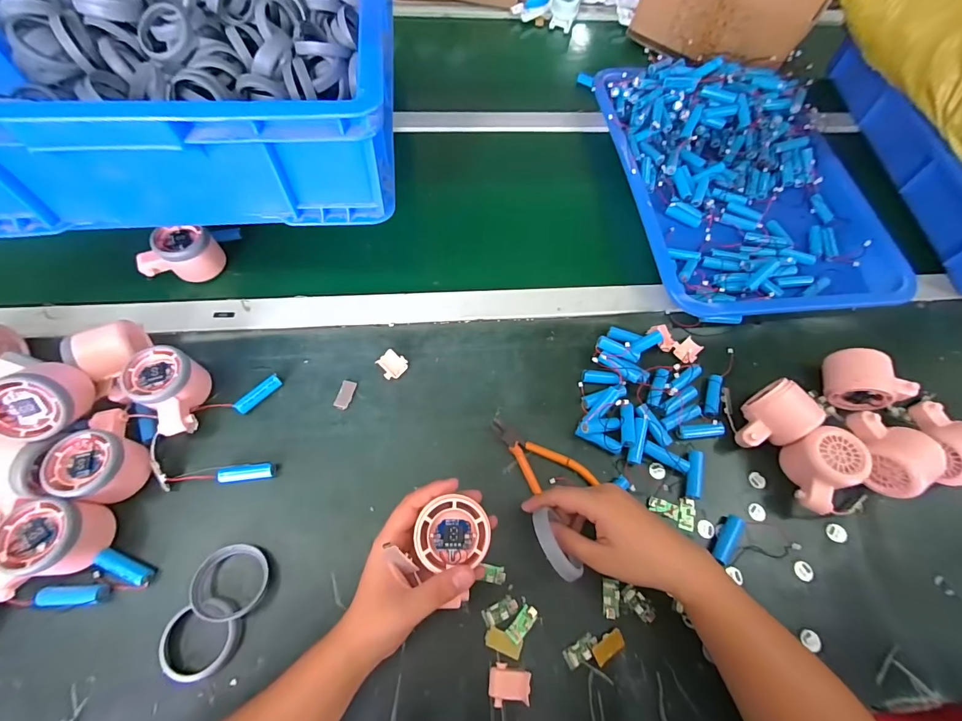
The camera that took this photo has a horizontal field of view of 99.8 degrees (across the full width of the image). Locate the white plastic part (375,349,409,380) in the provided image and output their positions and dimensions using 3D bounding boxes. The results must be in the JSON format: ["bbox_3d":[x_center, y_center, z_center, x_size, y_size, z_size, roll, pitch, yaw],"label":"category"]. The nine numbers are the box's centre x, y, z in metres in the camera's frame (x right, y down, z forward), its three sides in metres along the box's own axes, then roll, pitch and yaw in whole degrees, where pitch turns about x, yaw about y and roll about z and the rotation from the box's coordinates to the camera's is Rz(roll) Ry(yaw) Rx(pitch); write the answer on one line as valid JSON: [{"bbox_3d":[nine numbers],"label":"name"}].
[{"bbox_3d":[-0.100,0.006,0.454,0.030,0.008,0.029,33,69,11],"label":"white plastic part"}]

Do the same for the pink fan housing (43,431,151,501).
[{"bbox_3d":[-0.342,0.097,0.369,0.060,0.050,0.055,21,67,6],"label":"pink fan housing"}]

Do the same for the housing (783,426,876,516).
[{"bbox_3d":[0.343,0.112,0.406,0.052,0.056,0.079,12,65,2],"label":"housing"}]

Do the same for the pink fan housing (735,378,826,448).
[{"bbox_3d":[0.304,0.060,0.430,0.069,0.055,0.058,-17,67,-11],"label":"pink fan housing"}]

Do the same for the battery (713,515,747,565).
[{"bbox_3d":[0.240,0.174,0.392,0.011,0.014,0.050,34,67,12],"label":"battery"}]

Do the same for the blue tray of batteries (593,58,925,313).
[{"bbox_3d":[0.369,-0.269,0.575,0.334,0.057,0.453,-4,65,-5],"label":"blue tray of batteries"}]

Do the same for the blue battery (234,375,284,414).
[{"bbox_3d":[-0.234,0.036,0.429,0.013,0.016,0.049,38,70,12],"label":"blue battery"}]

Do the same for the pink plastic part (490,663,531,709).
[{"bbox_3d":[0.023,0.266,0.329,0.032,0.012,0.028,4,67,-2],"label":"pink plastic part"}]

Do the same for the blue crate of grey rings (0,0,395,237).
[{"bbox_3d":[-0.308,-0.391,0.450,0.389,0.122,0.540,-3,65,-5],"label":"blue crate of grey rings"}]

